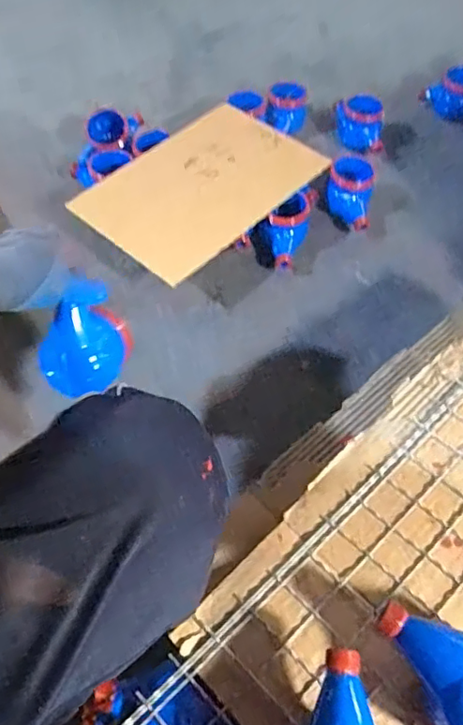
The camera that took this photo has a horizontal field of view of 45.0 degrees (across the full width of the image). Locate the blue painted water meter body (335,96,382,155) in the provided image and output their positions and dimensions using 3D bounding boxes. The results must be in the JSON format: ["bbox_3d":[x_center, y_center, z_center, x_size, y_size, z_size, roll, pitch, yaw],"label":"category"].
[{"bbox_3d":[0.246,-0.451,1.077,0.087,0.084,0.081,2,57,2],"label":"blue painted water meter body"}]

